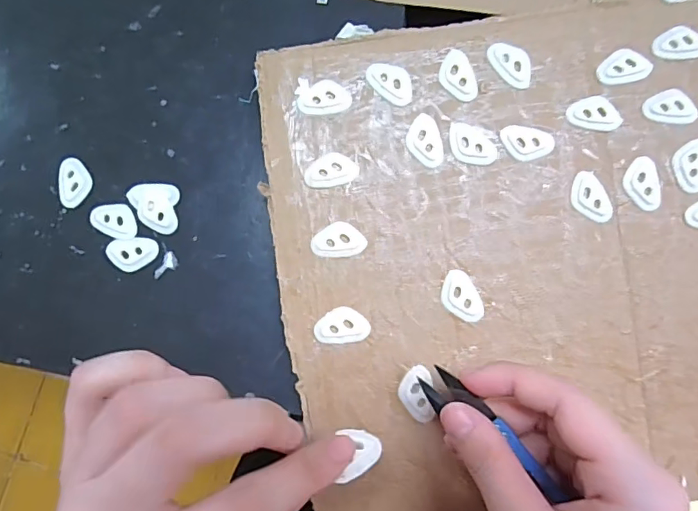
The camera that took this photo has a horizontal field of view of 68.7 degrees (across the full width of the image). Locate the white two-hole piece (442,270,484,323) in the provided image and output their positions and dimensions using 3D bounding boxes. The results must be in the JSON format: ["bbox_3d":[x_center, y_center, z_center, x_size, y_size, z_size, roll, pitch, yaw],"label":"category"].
[{"bbox_3d":[0.054,0.020,0.245,0.017,0.004,0.026,-34,82,-4],"label":"white two-hole piece"}]

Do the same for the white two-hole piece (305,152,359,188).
[{"bbox_3d":[-0.009,-0.042,0.248,0.026,0.004,0.016,-13,82,-1],"label":"white two-hole piece"}]

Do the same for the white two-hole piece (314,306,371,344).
[{"bbox_3d":[-0.003,0.033,0.245,0.026,0.004,0.017,2,82,2],"label":"white two-hole piece"}]

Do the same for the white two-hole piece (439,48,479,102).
[{"bbox_3d":[0.053,-0.088,0.249,0.016,0.004,0.026,-21,82,-2],"label":"white two-hole piece"}]

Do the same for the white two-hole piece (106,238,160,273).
[{"bbox_3d":[-0.110,-0.001,0.259,0.026,0.004,0.017,-5,82,1],"label":"white two-hole piece"}]

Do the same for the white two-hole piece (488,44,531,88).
[{"bbox_3d":[0.080,-0.094,0.249,0.016,0.004,0.026,-33,82,-3],"label":"white two-hole piece"}]

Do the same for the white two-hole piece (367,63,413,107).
[{"bbox_3d":[0.021,-0.085,0.250,0.025,0.004,0.016,44,85,7],"label":"white two-hole piece"}]

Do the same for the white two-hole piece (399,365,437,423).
[{"bbox_3d":[0.032,0.066,0.243,0.016,0.004,0.026,-7,82,0],"label":"white two-hole piece"}]

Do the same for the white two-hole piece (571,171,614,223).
[{"bbox_3d":[0.118,-0.028,0.246,0.016,0.004,0.026,-32,82,-3],"label":"white two-hole piece"}]

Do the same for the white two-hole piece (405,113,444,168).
[{"bbox_3d":[0.037,-0.056,0.248,0.017,0.004,0.026,-14,82,-1],"label":"white two-hole piece"}]

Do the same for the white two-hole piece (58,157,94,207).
[{"bbox_3d":[-0.144,-0.039,0.267,0.016,0.004,0.026,-8,82,0],"label":"white two-hole piece"}]

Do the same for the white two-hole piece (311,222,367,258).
[{"bbox_3d":[-0.005,-0.008,0.247,0.026,0.004,0.017,2,82,2],"label":"white two-hole piece"}]

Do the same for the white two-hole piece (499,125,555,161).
[{"bbox_3d":[0.087,-0.055,0.247,0.026,0.004,0.016,8,82,3],"label":"white two-hole piece"}]

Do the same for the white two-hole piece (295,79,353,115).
[{"bbox_3d":[-0.012,-0.078,0.251,0.027,0.004,0.017,4,82,2],"label":"white two-hole piece"}]

